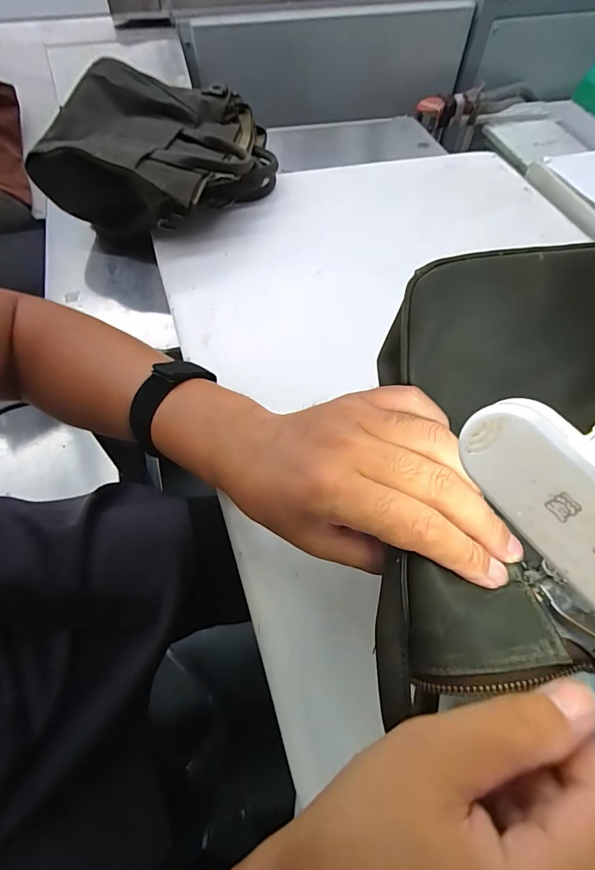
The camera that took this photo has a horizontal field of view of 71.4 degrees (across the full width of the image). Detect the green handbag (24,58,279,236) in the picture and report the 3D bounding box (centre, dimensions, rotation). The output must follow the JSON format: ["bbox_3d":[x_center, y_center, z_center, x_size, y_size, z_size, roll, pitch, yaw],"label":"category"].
[{"bbox_3d":[-0.164,-0.389,0.566,0.254,0.108,0.272,9,58,4],"label":"green handbag"}]

